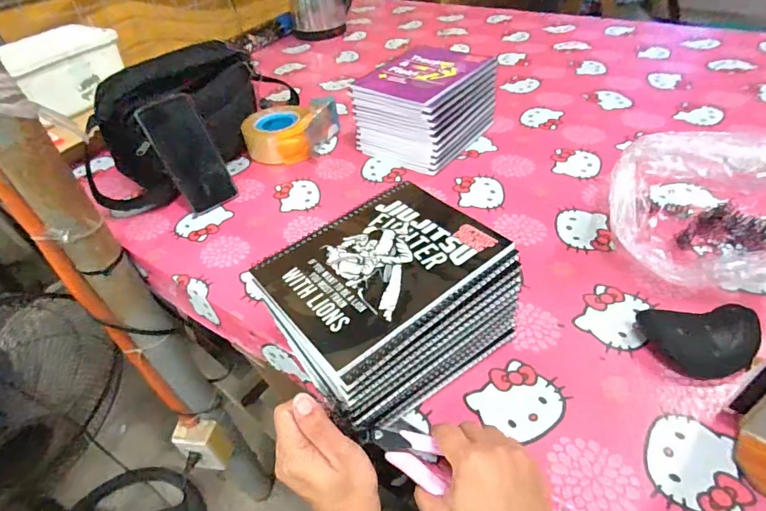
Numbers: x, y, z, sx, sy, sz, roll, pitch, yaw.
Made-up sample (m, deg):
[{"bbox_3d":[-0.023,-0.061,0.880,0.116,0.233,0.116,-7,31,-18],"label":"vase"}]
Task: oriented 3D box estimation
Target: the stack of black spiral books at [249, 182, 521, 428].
[{"bbox_3d":[0.003,0.044,0.424,0.206,0.102,0.163,-30,48,-23],"label":"stack of black spiral books"}]

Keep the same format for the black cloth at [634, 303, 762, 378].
[{"bbox_3d":[0.310,0.079,0.423,0.094,0.028,0.068,-2,43,5],"label":"black cloth"}]

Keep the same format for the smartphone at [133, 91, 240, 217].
[{"bbox_3d":[-0.290,-0.151,0.657,0.074,0.168,0.014,-30,17,-24],"label":"smartphone"}]

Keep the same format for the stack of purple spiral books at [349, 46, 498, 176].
[{"bbox_3d":[0.071,-0.251,0.741,0.166,0.117,0.197,25,51,29],"label":"stack of purple spiral books"}]

